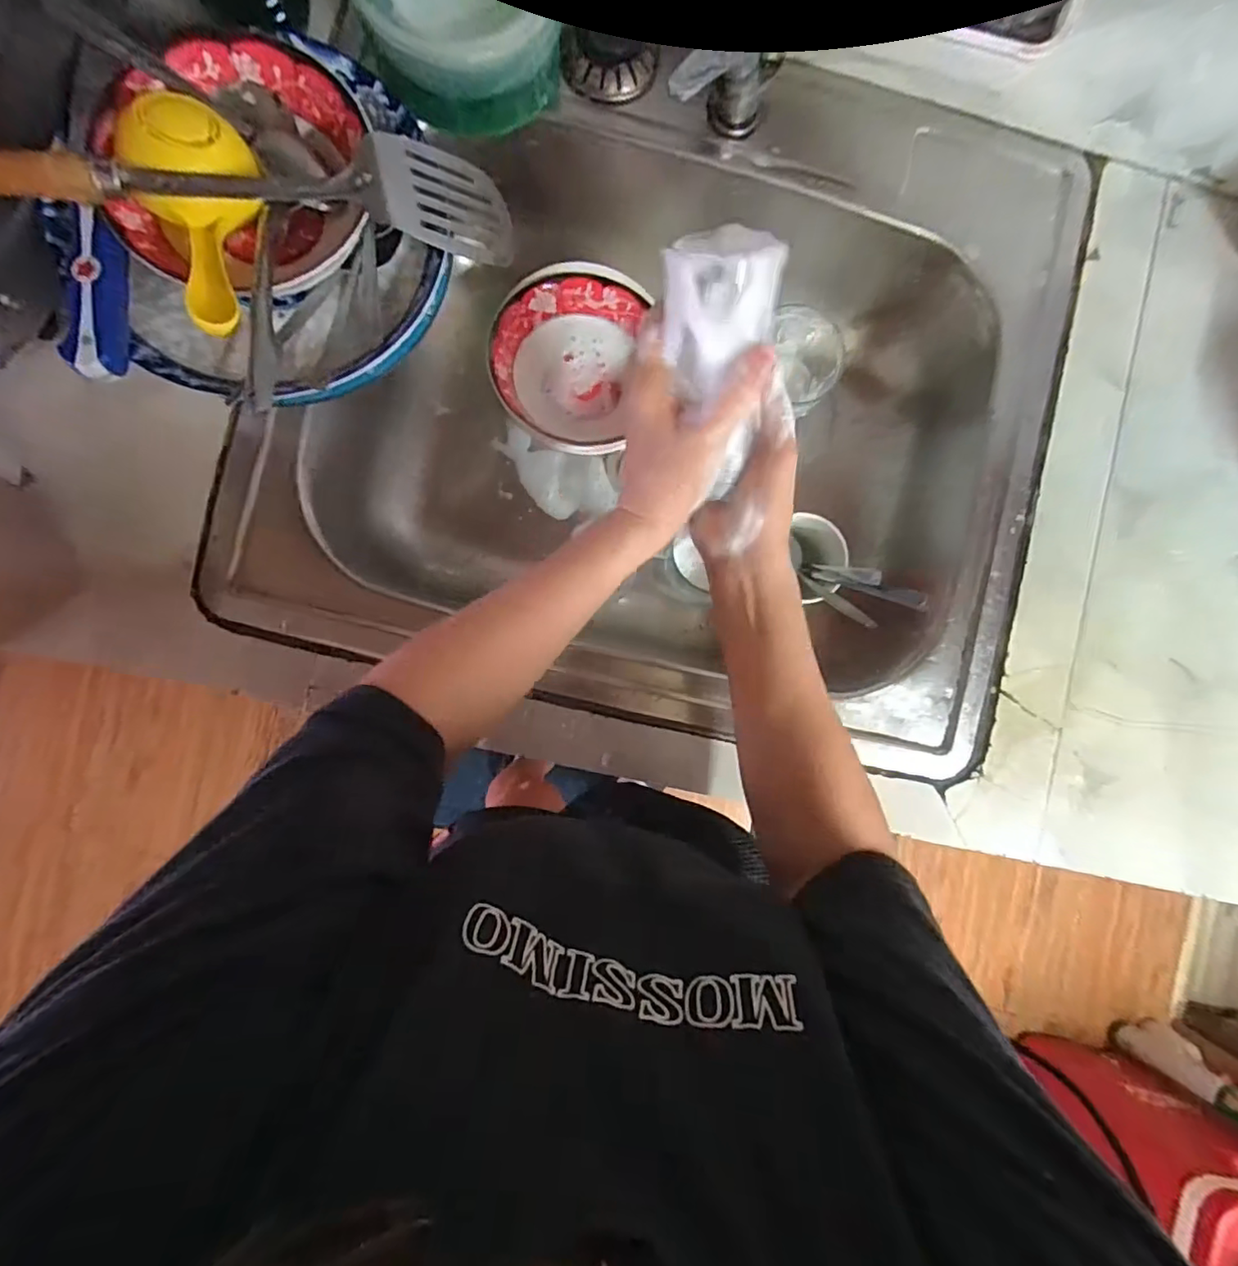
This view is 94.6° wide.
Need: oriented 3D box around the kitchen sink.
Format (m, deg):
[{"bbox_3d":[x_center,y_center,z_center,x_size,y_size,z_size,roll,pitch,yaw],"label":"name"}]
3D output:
[{"bbox_3d":[0.055,-0.207,0.532,0.614,0.151,0.551,13,88,-5],"label":"kitchen sink"}]

